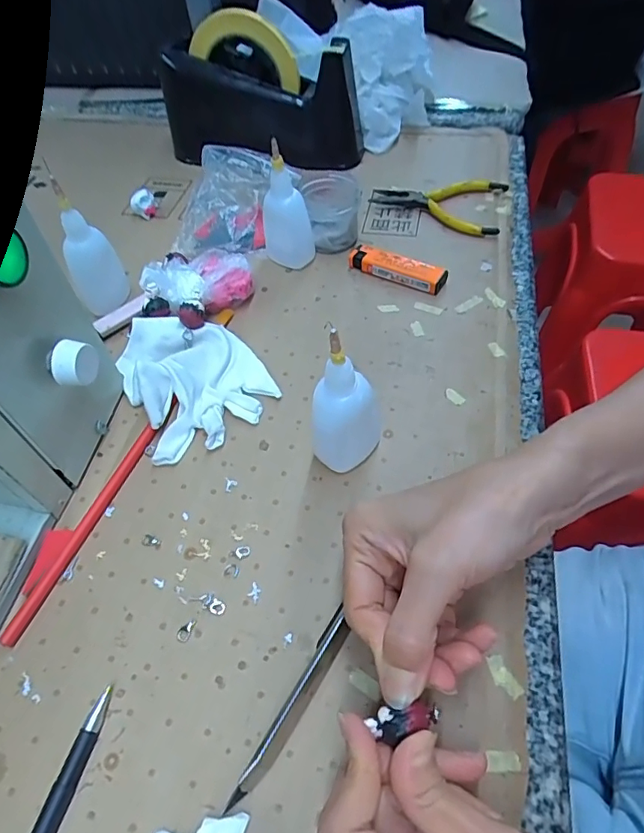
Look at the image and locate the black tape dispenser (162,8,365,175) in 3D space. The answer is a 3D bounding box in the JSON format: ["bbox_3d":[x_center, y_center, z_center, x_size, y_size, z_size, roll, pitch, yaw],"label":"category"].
[{"bbox_3d":[-0.062,-0.326,0.514,0.209,0.120,0.062,6,55,9],"label":"black tape dispenser"}]

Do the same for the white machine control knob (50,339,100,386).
[{"bbox_3d":[-0.137,-0.029,0.280,0.018,0.018,0.023,-2,55,-3],"label":"white machine control knob"}]

